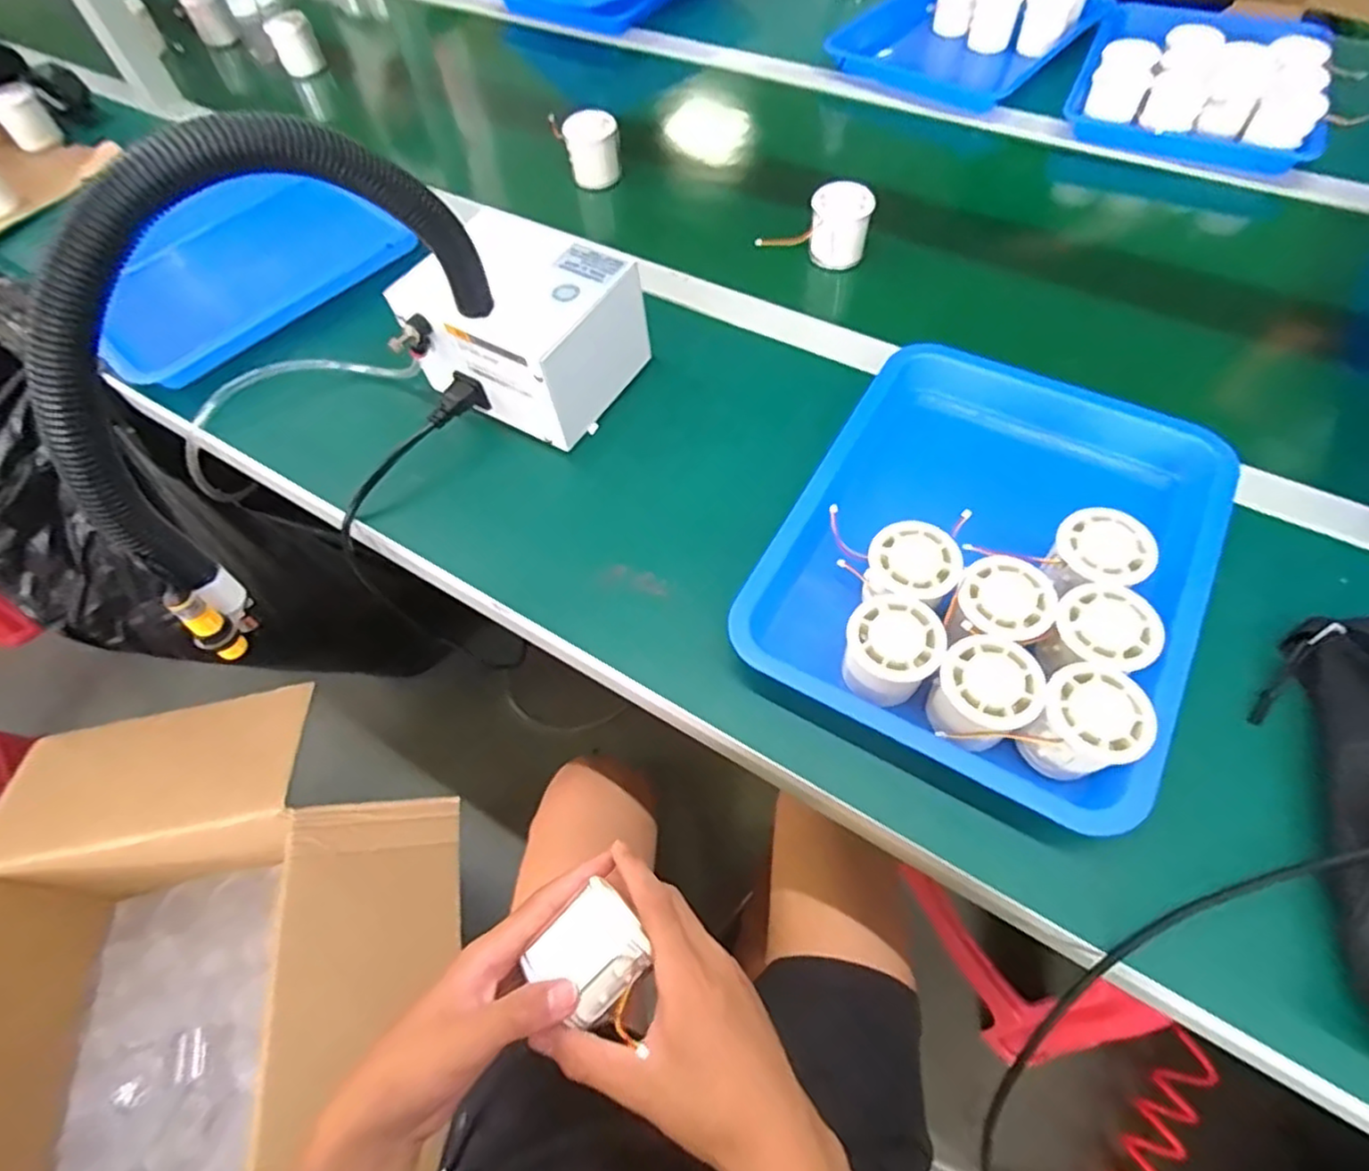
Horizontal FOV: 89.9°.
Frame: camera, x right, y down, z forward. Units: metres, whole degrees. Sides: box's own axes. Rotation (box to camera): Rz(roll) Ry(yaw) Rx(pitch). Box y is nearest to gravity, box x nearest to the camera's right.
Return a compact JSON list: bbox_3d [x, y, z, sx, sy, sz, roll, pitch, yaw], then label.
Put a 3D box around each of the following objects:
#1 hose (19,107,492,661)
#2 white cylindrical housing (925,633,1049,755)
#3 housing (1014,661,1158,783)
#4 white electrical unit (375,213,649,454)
[{"bbox_3d":[-0.254,-0.134,0.438,0.044,0.262,0.305,29,65,20],"label":"hose"},{"bbox_3d":[0.181,0.071,0.425,0.061,0.055,0.057,-2,59,3],"label":"white cylindrical housing"},{"bbox_3d":[0.235,0.084,0.407,0.057,0.049,0.055,-2,59,3],"label":"housing"},{"bbox_3d":[-0.138,-0.217,0.581,0.166,0.104,0.129,24,63,17],"label":"white electrical unit"}]

